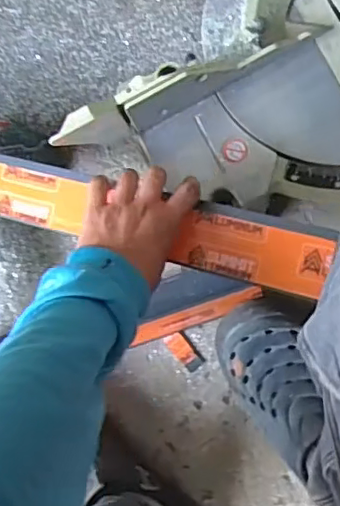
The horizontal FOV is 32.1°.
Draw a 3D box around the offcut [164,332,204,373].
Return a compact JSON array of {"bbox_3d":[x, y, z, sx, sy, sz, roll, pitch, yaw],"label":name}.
[{"bbox_3d":[0.015,0.111,0.663,0.020,0.005,0.048,-39,82,3],"label":"offcut"}]

